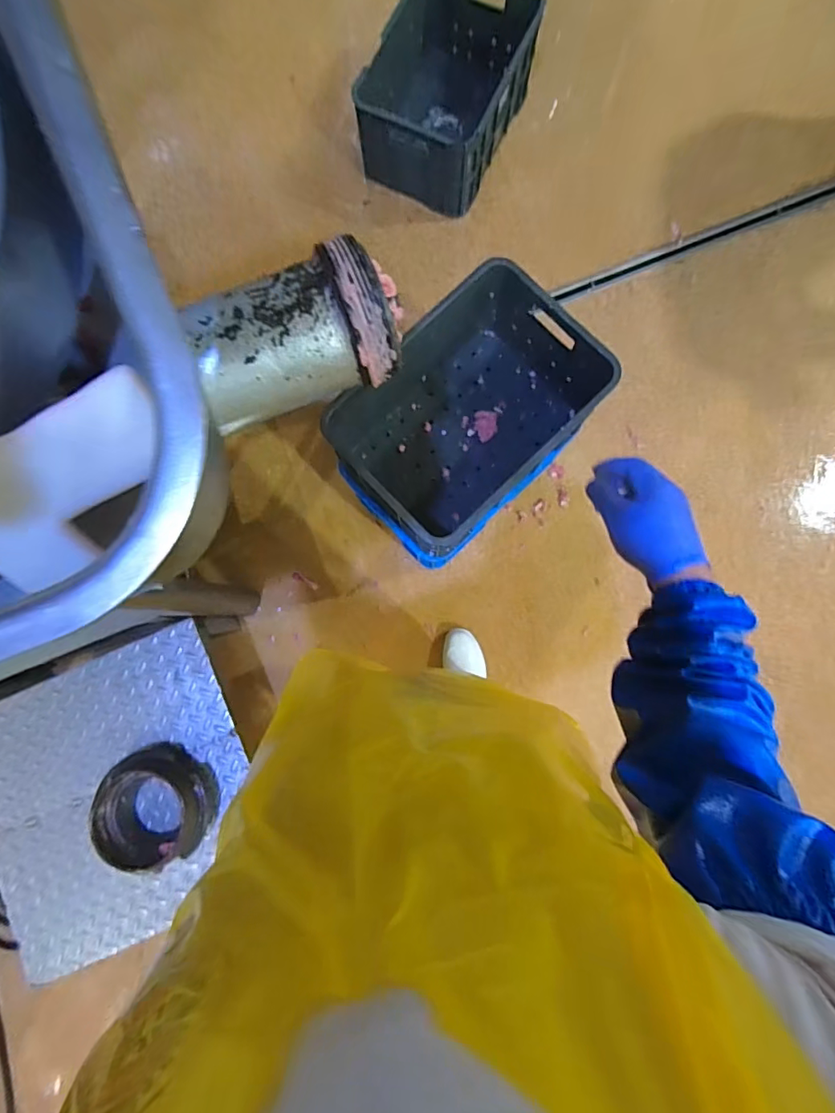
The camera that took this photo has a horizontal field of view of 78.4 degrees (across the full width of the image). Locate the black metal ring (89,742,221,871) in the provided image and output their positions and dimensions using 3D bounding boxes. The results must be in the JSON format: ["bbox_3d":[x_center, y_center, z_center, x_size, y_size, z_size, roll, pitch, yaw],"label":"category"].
[{"bbox_3d":[-0.561,0.535,1.092,0.220,0.095,0.241,0,85,2],"label":"black metal ring"}]

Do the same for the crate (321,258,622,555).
[{"bbox_3d":[0.095,-0.308,1.100,0.508,0.252,0.378,-44,85,-2],"label":"crate"}]

